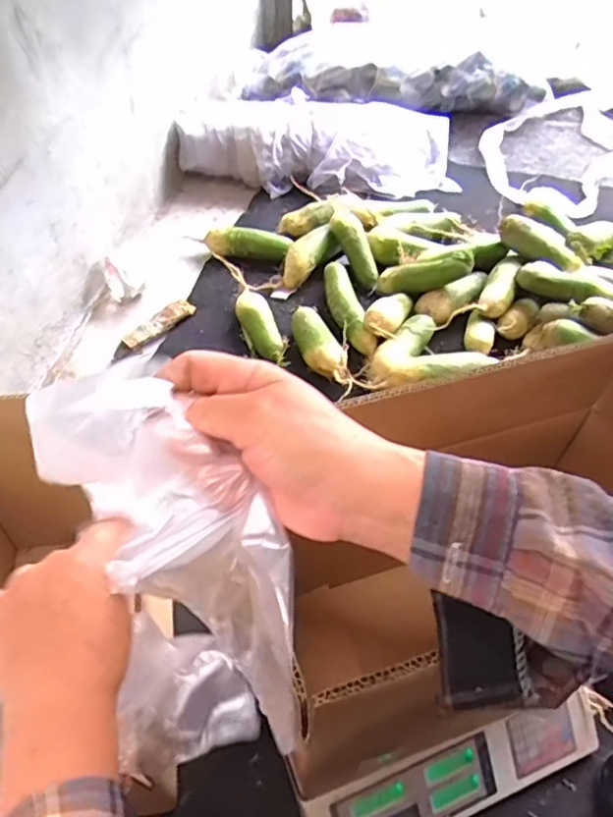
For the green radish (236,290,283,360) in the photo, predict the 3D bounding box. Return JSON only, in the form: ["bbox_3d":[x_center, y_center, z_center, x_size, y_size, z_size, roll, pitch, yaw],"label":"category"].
[{"bbox_3d":[-0.084,-0.148,1.067,0.057,0.042,0.169,-17,55,-14],"label":"green radish"}]

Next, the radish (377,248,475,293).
[{"bbox_3d":[0.212,-0.247,1.074,0.178,0.044,0.046,-8,46,32],"label":"radish"}]

